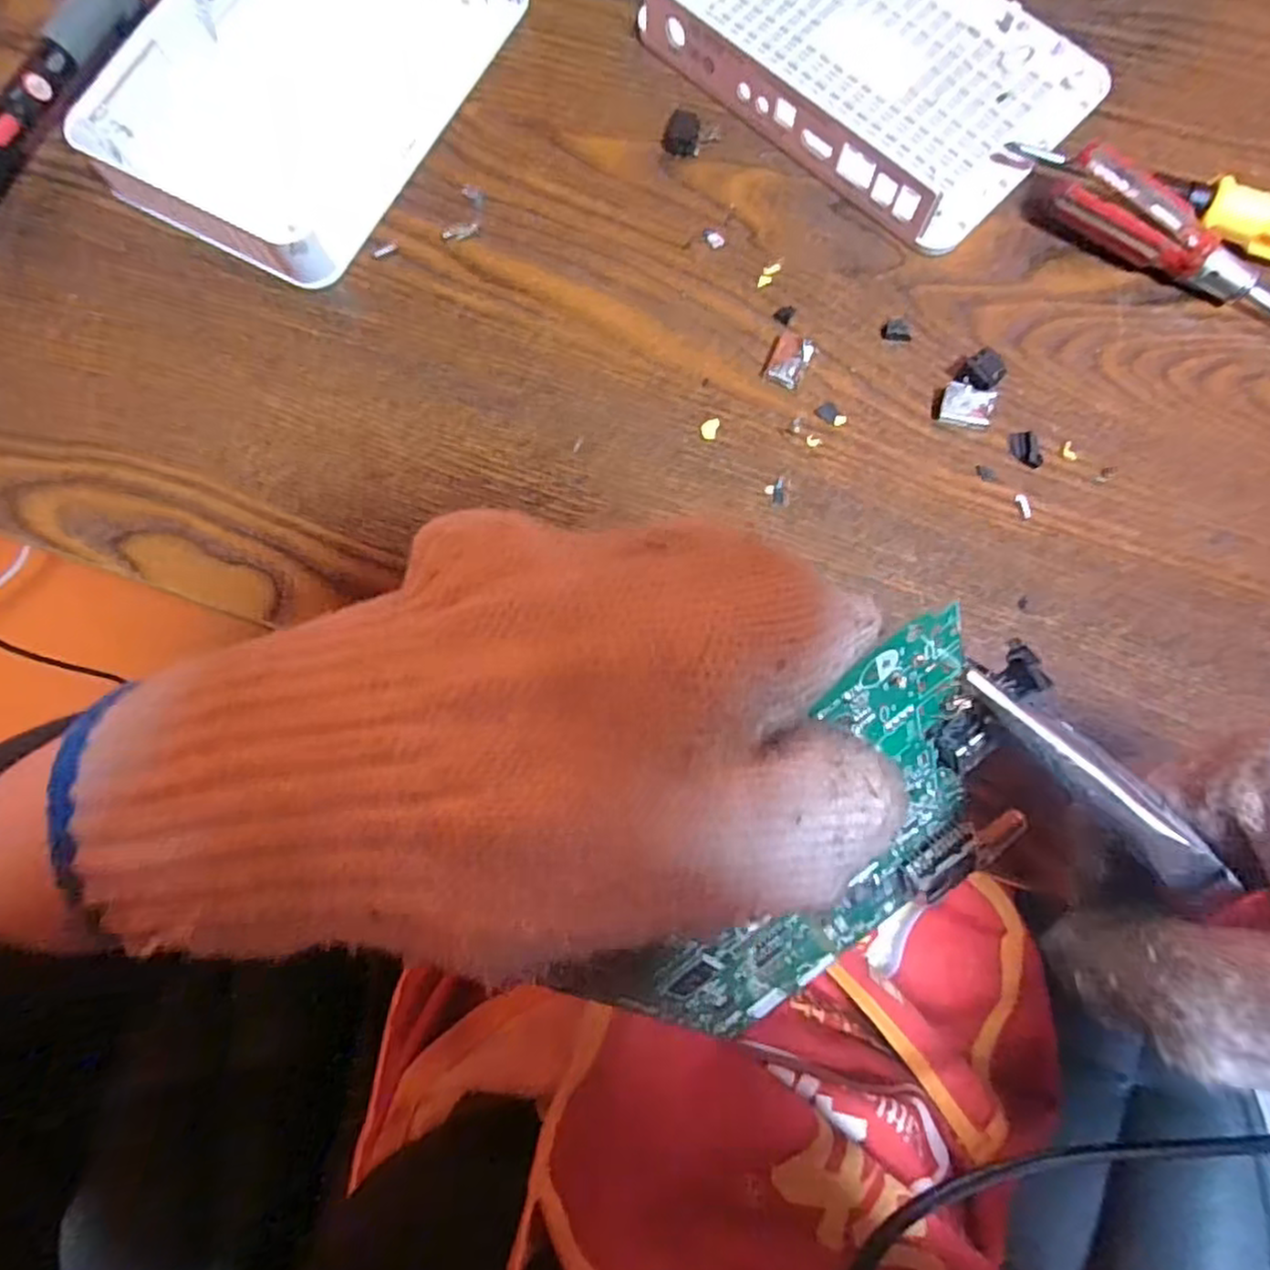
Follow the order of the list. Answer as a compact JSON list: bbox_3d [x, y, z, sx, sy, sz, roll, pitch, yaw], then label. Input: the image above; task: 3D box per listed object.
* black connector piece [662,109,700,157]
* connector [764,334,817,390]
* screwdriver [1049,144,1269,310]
[{"bbox_3d":[0.020,-0.215,0.300,0.015,0.008,0.016,4,80,1],"label":"black connector piece"},{"bbox_3d":[0.063,-0.111,0.282,0.015,0.005,0.023,24,81,4],"label":"connector"},{"bbox_3d":[0.228,-0.144,0.275,0.140,0.025,0.023,34,82,6],"label":"screwdriver"}]

